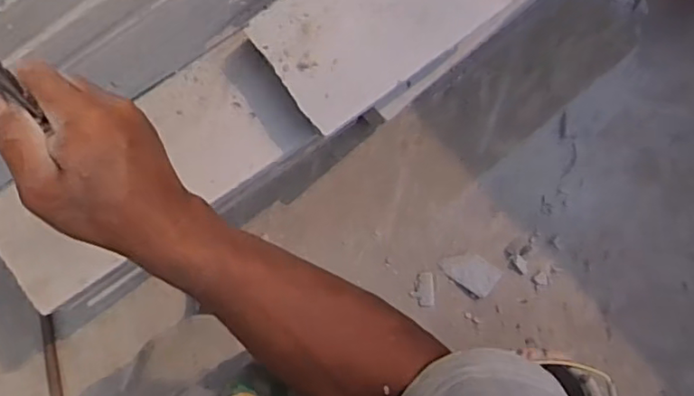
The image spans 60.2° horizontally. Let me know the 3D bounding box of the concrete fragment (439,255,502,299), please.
[{"bbox_3d":[0.276,0.163,1.339,0.123,0.012,0.079,35,89,-3],"label":"concrete fragment"}]

